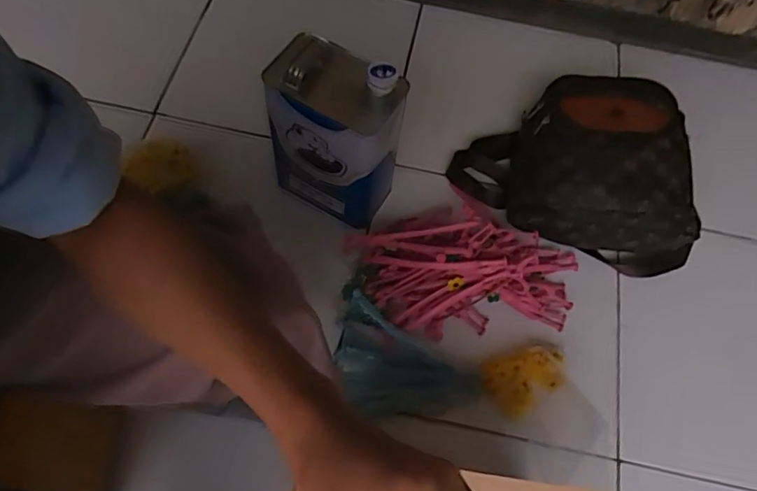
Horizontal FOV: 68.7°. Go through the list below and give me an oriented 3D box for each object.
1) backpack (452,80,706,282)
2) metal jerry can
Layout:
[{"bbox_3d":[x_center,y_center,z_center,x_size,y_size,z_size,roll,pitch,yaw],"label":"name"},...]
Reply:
[{"bbox_3d":[0.319,-0.153,0.874,0.368,0.155,0.307,15,63,3],"label":"backpack"},{"bbox_3d":[-0.056,-0.145,0.785,0.168,0.254,0.097,28,64,9],"label":"metal jerry can"}]

